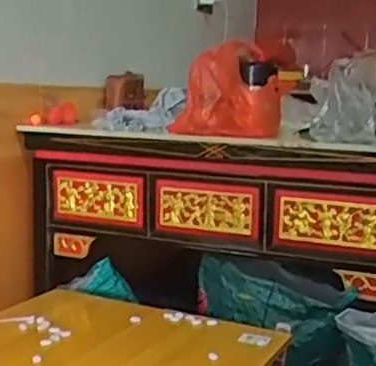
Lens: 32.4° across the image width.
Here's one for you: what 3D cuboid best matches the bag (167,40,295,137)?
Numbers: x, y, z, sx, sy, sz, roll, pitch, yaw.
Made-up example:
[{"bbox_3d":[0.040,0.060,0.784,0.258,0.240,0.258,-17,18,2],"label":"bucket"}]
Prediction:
[{"bbox_3d":[0.095,-0.218,1.458,0.211,0.182,0.143,9,11,41],"label":"bag"}]

